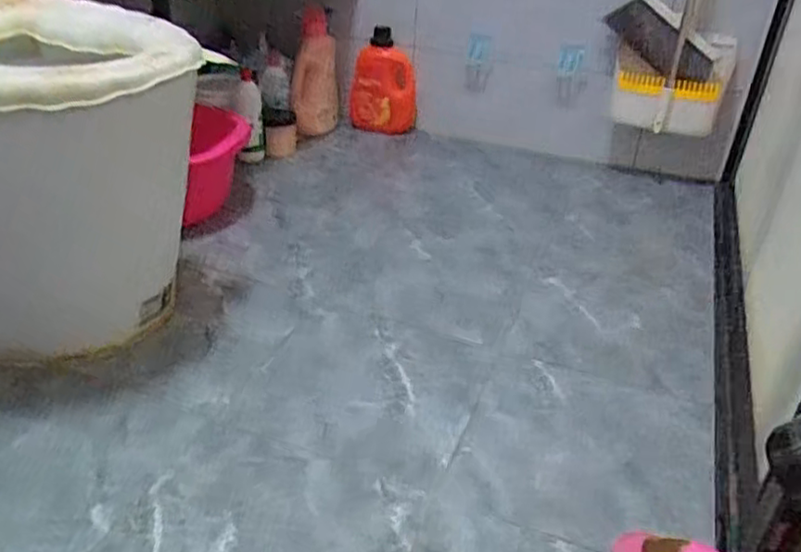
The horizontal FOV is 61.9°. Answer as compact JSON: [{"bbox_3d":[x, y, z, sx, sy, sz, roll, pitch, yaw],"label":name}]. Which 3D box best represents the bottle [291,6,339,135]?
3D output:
[{"bbox_3d":[-0.204,-0.474,1.597,0.119,0.286,0.129,-1,31,-9],"label":"bottle"}]

